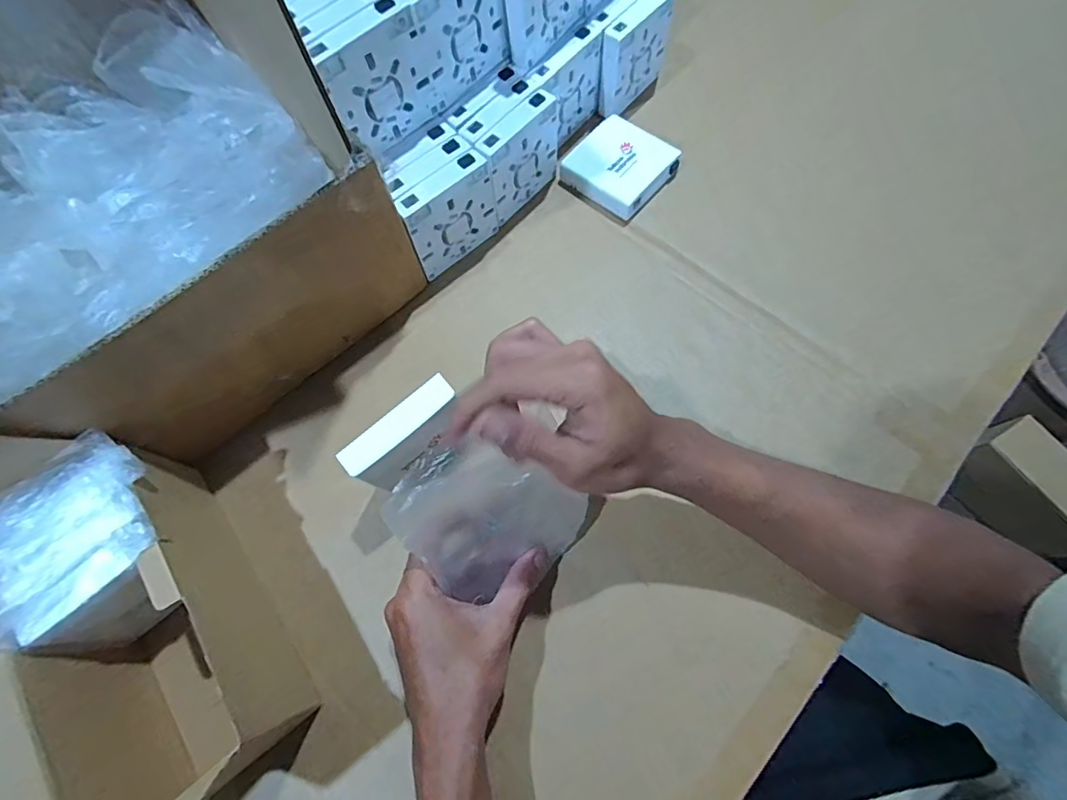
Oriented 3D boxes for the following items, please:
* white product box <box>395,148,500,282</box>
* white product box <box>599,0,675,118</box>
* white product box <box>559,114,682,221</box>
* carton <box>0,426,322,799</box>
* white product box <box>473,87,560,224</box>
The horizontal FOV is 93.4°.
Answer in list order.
[{"bbox_3d":[-0.072,-0.160,0.441,0.086,0.083,0.022,-40,74,-11],"label":"white product box"},{"bbox_3d":[0.101,-0.343,0.498,0.022,0.080,0.084,42,78,15],"label":"white product box"},{"bbox_3d":[0.085,-0.231,0.495,0.087,0.022,0.083,40,77,14],"label":"white product box"},{"bbox_3d":[-0.275,0.152,0.298,0.165,0.155,0.226,-39,74,-10],"label":"carton"},{"bbox_3d":[-0.011,-0.220,0.461,0.024,0.084,0.090,38,77,14],"label":"white product box"}]

